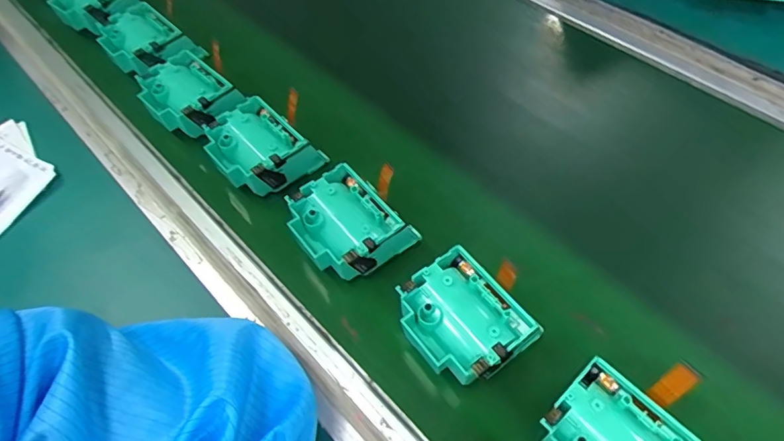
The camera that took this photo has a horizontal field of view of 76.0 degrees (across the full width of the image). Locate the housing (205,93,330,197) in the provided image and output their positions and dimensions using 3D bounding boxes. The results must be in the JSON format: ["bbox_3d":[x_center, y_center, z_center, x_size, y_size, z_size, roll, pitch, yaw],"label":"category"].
[{"bbox_3d":[-0.112,-0.061,0.421,0.071,0.035,0.079,-40,62,-20],"label":"housing"}]

